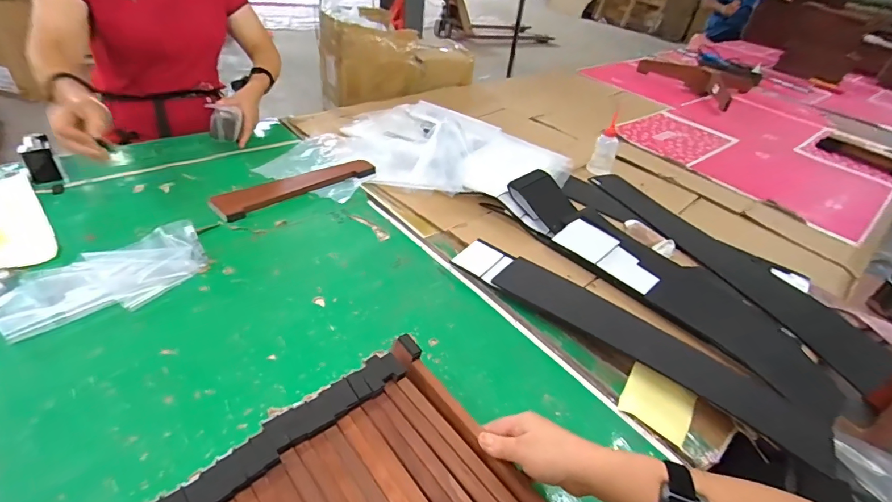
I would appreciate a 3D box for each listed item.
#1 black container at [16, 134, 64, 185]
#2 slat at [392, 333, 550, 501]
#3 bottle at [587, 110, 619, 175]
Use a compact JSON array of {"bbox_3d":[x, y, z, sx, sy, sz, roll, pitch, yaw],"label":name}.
[{"bbox_3d":[-0.807,-0.183,0.867,0.023,0.096,0.048,-2,15,46],"label":"black container"},{"bbox_3d":[0.054,0.216,0.466,0.029,0.015,0.342,-26,55,-35],"label":"slat"},{"bbox_3d":[0.402,-0.266,1.094,0.061,0.141,0.047,23,40,17],"label":"bottle"}]

